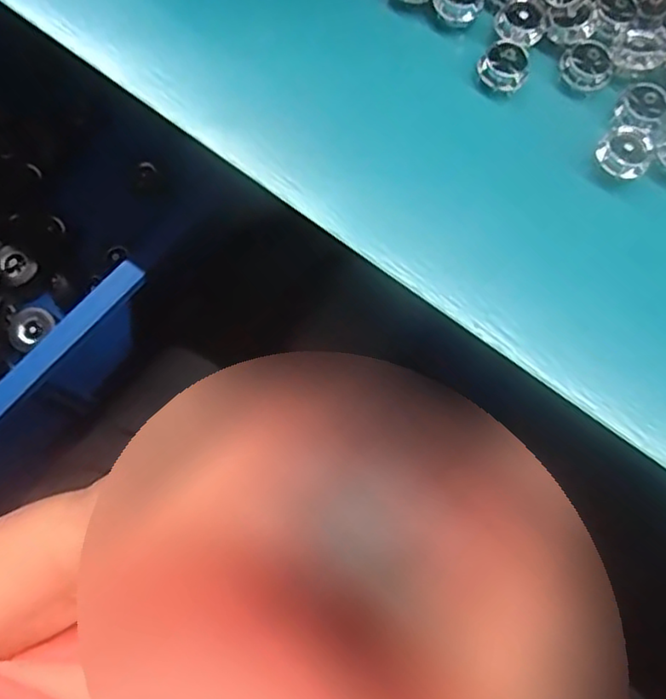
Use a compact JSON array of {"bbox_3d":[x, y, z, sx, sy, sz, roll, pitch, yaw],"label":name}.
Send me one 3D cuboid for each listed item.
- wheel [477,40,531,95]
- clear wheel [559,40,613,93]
[{"bbox_3d":[0.085,-0.139,0.327,0.024,0.017,0.022,0,79,1],"label":"wheel"},{"bbox_3d":[0.126,-0.141,0.327,0.025,0.012,0.022,28,81,6],"label":"clear wheel"}]

